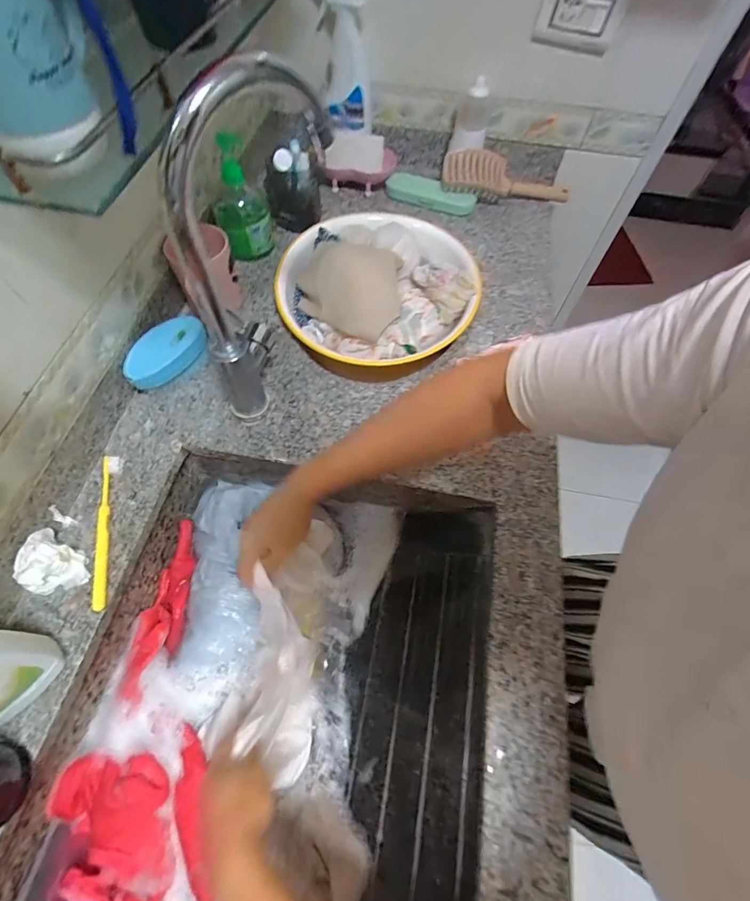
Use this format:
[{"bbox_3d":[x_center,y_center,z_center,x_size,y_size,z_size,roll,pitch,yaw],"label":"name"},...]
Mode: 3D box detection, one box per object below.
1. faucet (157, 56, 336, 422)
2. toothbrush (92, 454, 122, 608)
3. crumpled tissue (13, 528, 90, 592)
[{"bbox_3d":[-0.116,-0.185,0.433,0.053,0.325,0.188,38,67,17],"label":"faucet"},{"bbox_3d":[-0.301,0.086,0.461,0.018,0.010,0.175,-9,62,-7],"label":"toothbrush"},{"bbox_3d":[-0.331,0.115,0.427,0.051,0.044,0.058,7,62,2],"label":"crumpled tissue"}]

